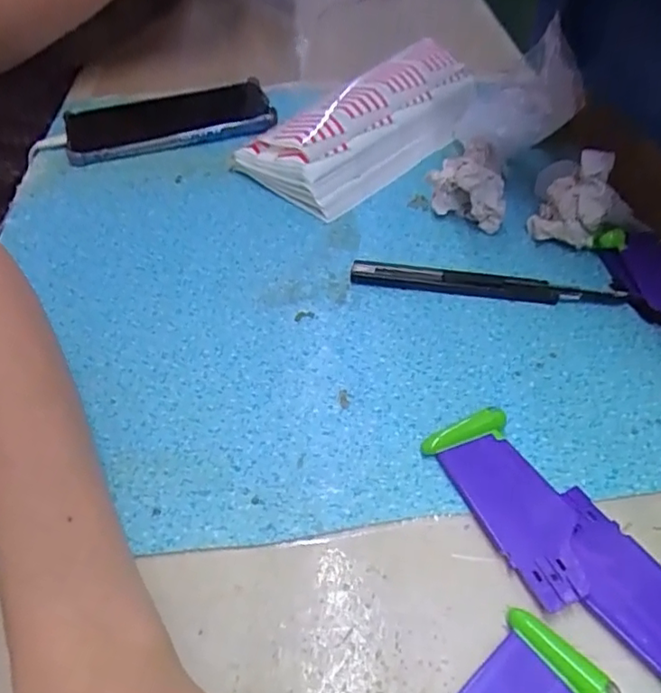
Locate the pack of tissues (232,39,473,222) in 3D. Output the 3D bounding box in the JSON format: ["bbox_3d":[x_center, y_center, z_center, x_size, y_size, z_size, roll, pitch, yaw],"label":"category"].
[{"bbox_3d":[0.028,-0.186,0.486,0.114,0.045,0.222,26,52,24],"label":"pack of tissues"}]

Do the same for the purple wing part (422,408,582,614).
[{"bbox_3d":[0.081,0.067,0.264,0.039,0.010,0.087,-22,50,-18],"label":"purple wing part"}]

